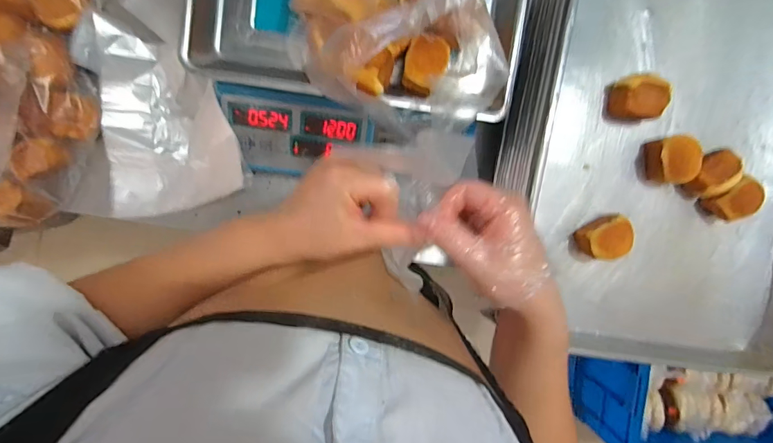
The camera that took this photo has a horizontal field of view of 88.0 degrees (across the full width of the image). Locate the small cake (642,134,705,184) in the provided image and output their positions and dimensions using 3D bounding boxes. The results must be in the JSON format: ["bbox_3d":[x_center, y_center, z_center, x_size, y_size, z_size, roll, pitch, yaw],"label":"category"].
[{"bbox_3d":[0.366,-0.079,0.511,0.046,0.050,0.058,-8,96,-6],"label":"small cake"}]

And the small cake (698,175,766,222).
[{"bbox_3d":[0.456,-0.026,0.526,0.047,0.046,0.051,-1,95,-7],"label":"small cake"}]

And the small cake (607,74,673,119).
[{"bbox_3d":[0.313,-0.154,0.499,0.057,0.051,0.052,6,94,-7],"label":"small cake"}]

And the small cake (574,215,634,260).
[{"bbox_3d":[0.276,0.023,0.508,0.062,0.051,0.049,-27,97,-4],"label":"small cake"}]

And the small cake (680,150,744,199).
[{"bbox_3d":[0.416,-0.063,0.519,0.060,0.042,0.061,-2,95,-7],"label":"small cake"}]

